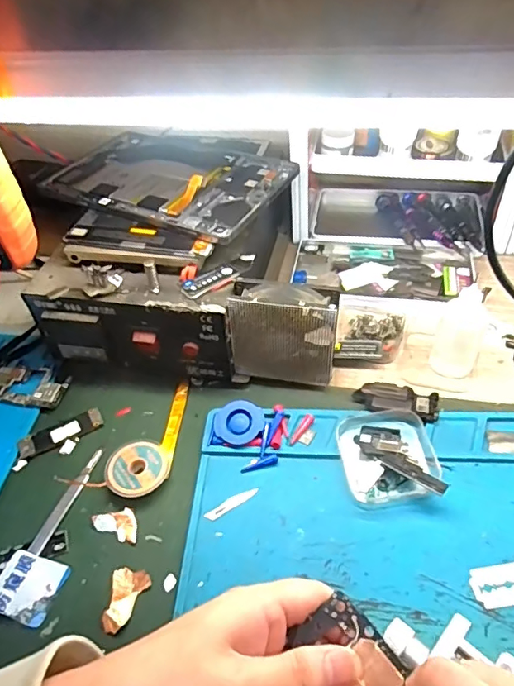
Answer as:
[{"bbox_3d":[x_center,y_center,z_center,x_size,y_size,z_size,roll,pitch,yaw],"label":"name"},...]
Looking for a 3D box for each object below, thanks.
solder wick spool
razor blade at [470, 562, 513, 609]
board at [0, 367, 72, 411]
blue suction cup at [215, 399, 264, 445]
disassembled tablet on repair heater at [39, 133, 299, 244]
[{"bbox_3d":[-0.087,0.092,0.366,0.043,0.012,0.046,-3,47,3],"label":"solder wick spool"},{"bbox_3d":[0.150,0.143,0.296,0.042,0.004,0.023,-8,47,-1],"label":"razor blade"},{"bbox_3d":[-0.199,0.036,0.431,0.071,0.005,0.038,3,48,9],"label":"board"},{"bbox_3d":[-0.013,0.061,0.382,0.035,0.008,0.035,-3,65,6],"label":"blue suction cup"},{"bbox_3d":[-0.076,-0.158,0.457,0.209,0.017,0.142,20,50,24],"label":"disassembled tablet on repair heater"}]

